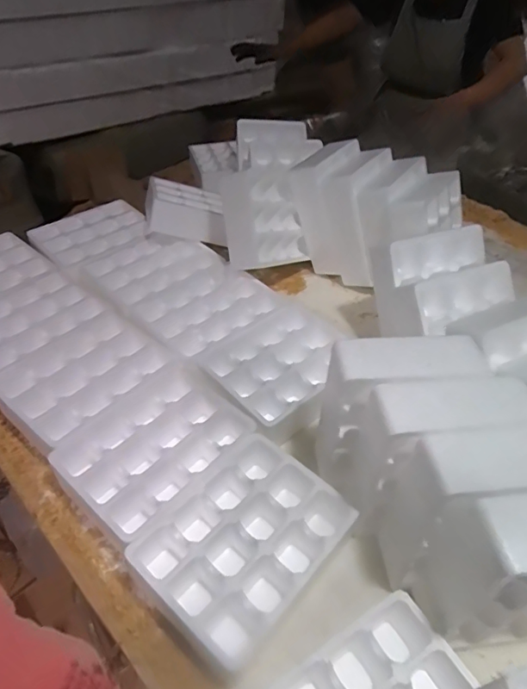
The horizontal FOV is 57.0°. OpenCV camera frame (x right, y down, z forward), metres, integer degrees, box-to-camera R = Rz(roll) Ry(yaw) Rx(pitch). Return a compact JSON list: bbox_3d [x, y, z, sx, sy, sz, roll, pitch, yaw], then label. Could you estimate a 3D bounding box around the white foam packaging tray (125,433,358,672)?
[{"bbox_3d":[-0.023,0.255,0.624,0.191,0.069,0.237,32,52,26],"label":"white foam packaging tray"}]

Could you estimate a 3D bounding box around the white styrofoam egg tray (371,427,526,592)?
[{"bbox_3d":[0.247,0.190,0.571,0.185,0.223,0.089,-5,45,-9],"label":"white styrofoam egg tray"}]

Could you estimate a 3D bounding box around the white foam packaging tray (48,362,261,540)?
[{"bbox_3d":[-0.158,0.154,0.713,0.189,0.053,0.243,33,52,27],"label":"white foam packaging tray"}]

